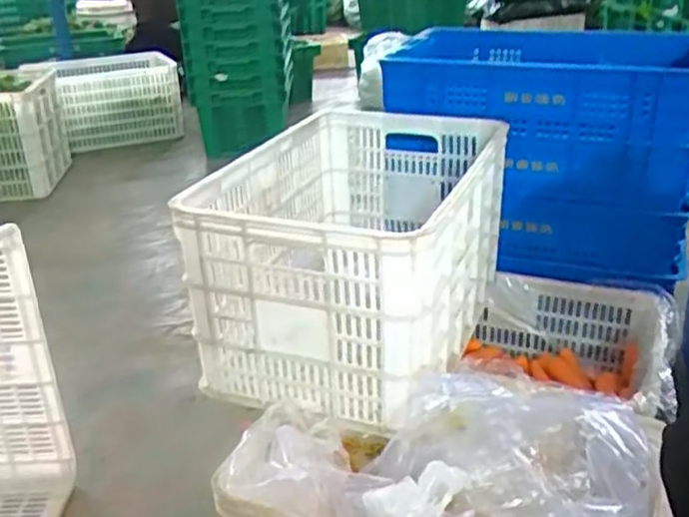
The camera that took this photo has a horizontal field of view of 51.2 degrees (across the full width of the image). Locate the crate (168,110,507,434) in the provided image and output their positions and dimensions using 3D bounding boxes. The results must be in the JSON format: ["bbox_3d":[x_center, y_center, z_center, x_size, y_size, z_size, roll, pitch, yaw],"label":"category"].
[{"bbox_3d":[0.027,-0.006,1.099,0.353,0.330,0.470,10,29,22],"label":"crate"}]

